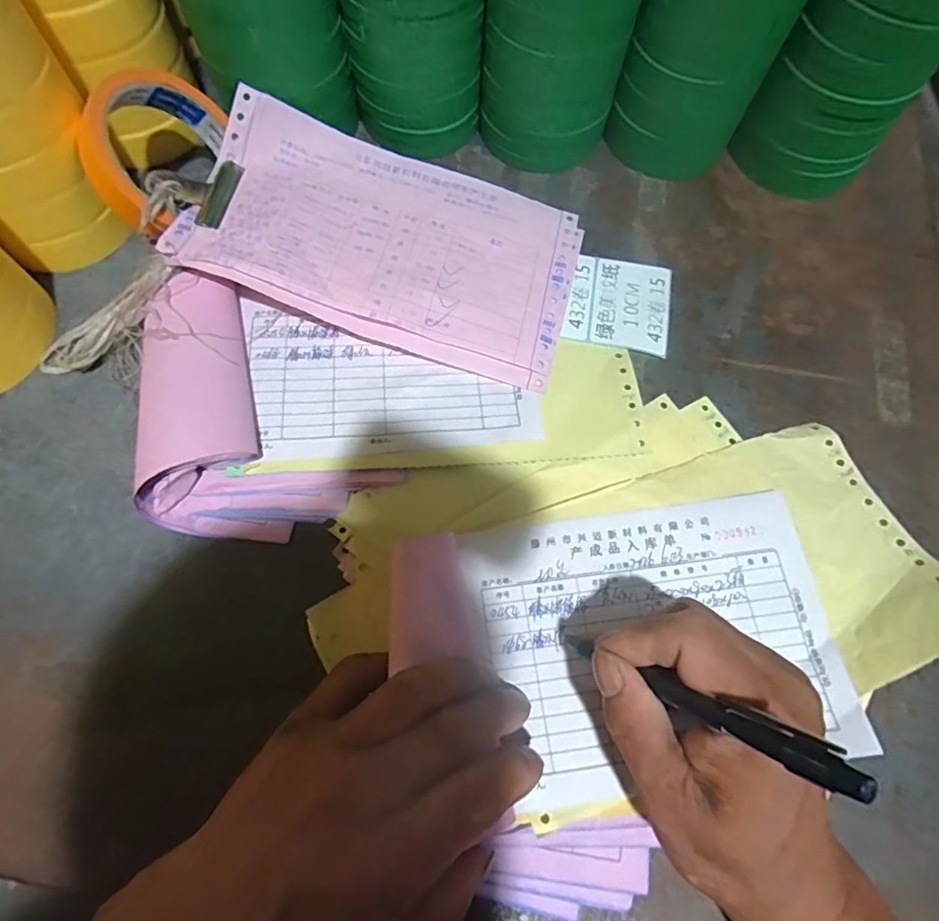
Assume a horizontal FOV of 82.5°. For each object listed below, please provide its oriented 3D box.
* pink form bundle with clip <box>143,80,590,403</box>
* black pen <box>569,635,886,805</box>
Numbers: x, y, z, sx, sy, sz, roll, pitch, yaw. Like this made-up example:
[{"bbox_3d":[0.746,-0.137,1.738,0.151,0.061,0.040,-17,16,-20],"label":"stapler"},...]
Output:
[{"bbox_3d":[-0.049,-0.143,0.345,0.239,0.015,0.147,19,65,-5],"label":"pink form bundle with clip"},{"bbox_3d":[0.077,0.087,0.205,0.010,0.139,0.007,-41,105,-19],"label":"black pen"}]

